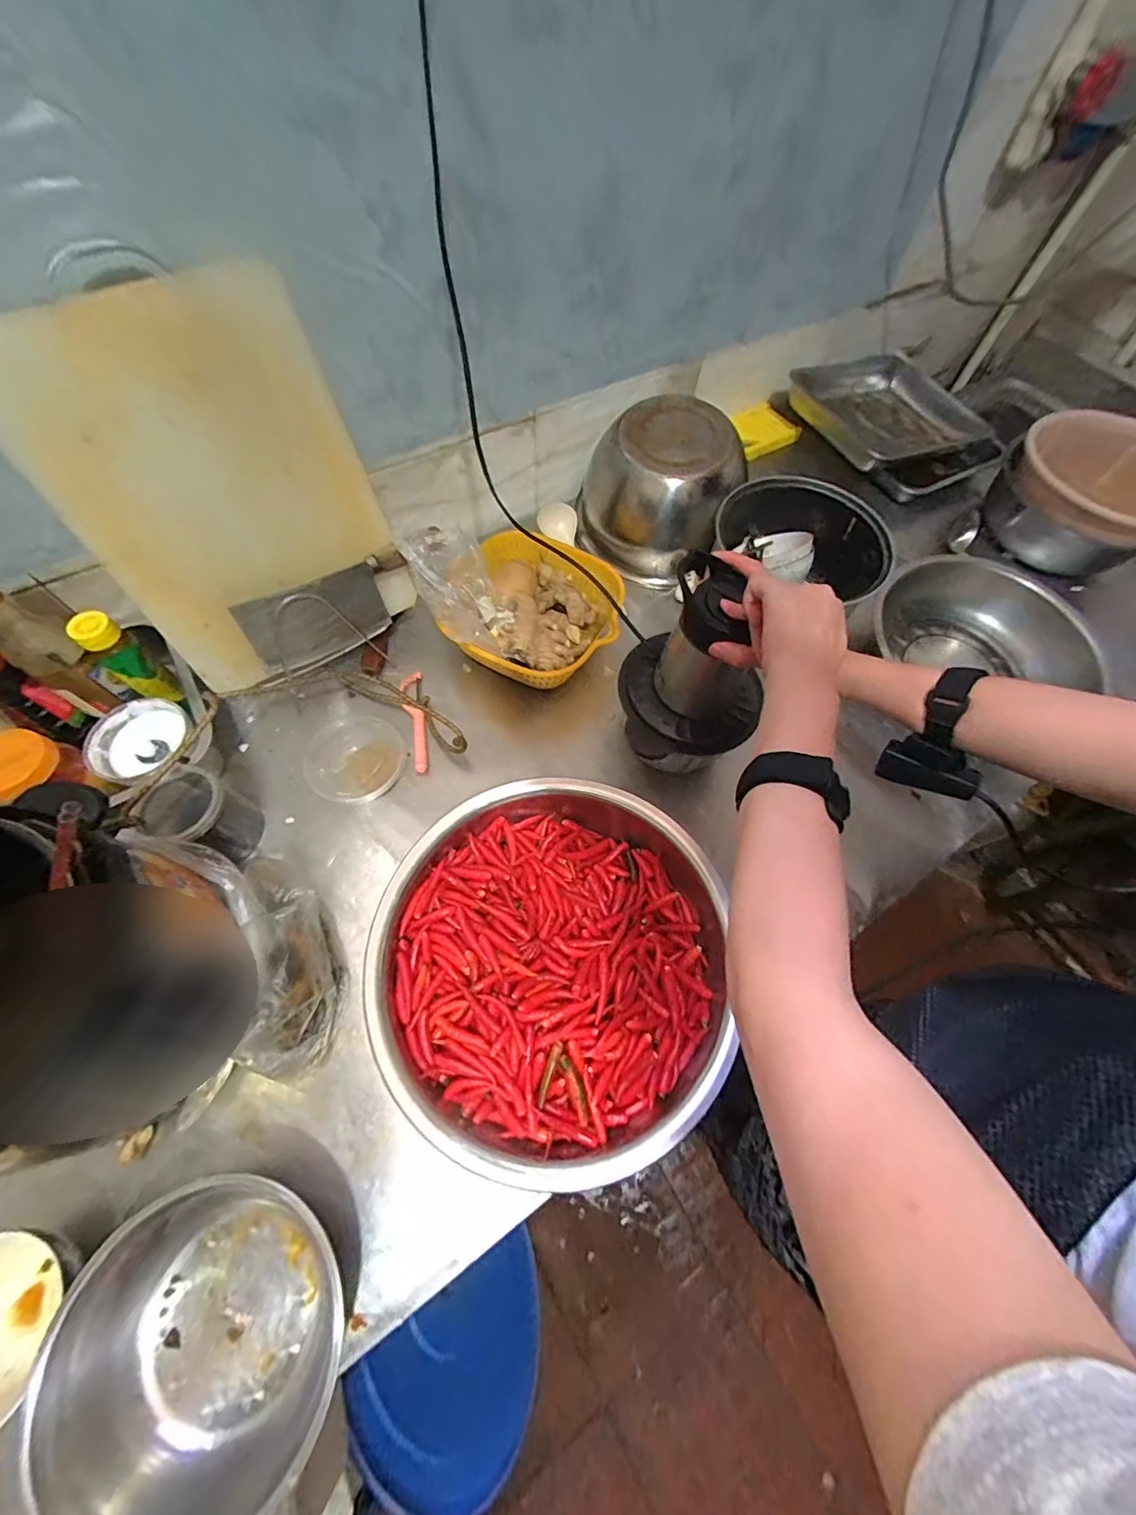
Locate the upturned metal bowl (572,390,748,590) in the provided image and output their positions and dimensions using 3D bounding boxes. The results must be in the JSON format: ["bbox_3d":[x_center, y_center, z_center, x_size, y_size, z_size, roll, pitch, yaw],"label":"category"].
[{"bbox_3d":[0.126,-0.361,0.682,0.152,0.167,0.170,-39,71,-19],"label":"upturned metal bowl"}]

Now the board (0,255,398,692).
[{"bbox_3d":[-0.322,-0.249,0.492,0.257,0.301,0.022,-35,51,-19],"label":"board"}]

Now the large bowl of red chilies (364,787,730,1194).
[{"bbox_3d":[-0.010,0.180,0.468,0.302,0.087,0.306,1,64,-2],"label":"large bowl of red chilies"}]

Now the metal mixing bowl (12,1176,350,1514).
[{"bbox_3d":[-0.251,0.404,0.346,0.167,0.081,0.178,1,64,-2],"label":"metal mixing bowl"}]

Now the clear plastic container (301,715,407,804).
[{"bbox_3d":[-0.251,-0.004,0.587,0.115,0.034,0.112,1,64,-2],"label":"clear plastic container"}]

